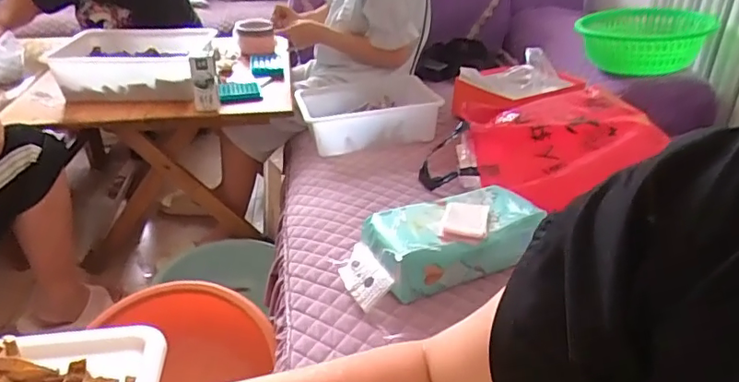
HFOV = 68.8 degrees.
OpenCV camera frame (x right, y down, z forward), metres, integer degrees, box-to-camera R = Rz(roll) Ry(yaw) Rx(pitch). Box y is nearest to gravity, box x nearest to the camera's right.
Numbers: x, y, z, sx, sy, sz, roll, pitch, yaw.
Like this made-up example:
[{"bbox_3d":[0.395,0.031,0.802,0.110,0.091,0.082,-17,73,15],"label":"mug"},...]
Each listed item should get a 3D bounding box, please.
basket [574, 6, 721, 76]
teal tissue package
[{"bbox_3d":[0.777,-0.433,1.533,0.336,0.112,0.419,9,31,15],"label":"basket"},{"bbox_3d":[0.137,0.074,0.878,0.281,0.084,0.150,-12,31,-20],"label":"teal tissue package"}]

